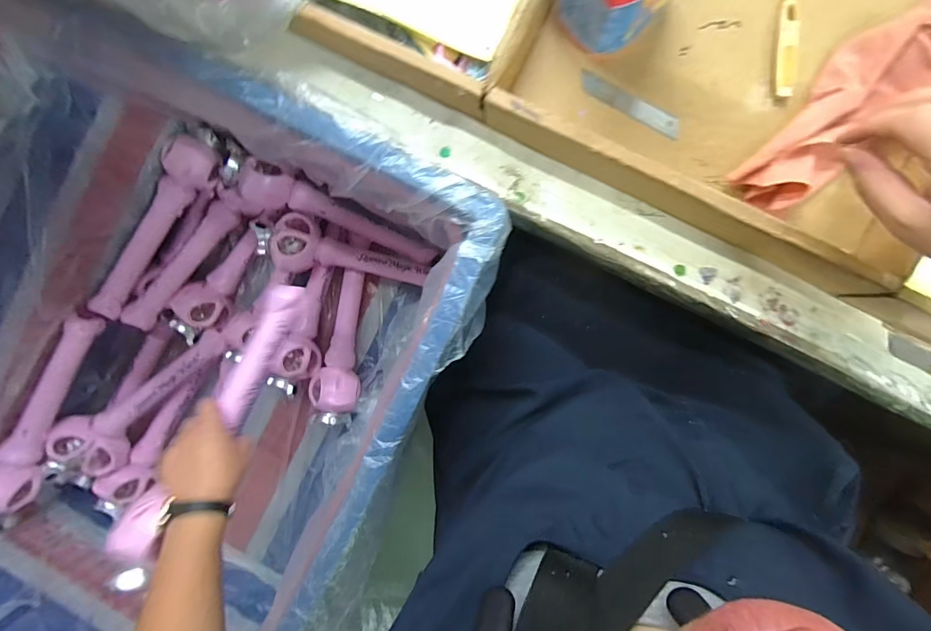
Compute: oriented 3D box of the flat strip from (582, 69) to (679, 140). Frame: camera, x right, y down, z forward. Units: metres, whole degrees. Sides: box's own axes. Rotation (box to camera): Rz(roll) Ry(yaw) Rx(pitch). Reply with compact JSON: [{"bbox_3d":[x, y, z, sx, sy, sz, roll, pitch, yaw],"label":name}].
[{"bbox_3d":[0.146,-0.187,0.366,0.097,0.004,0.017,31,94,4],"label":"flat strip"}]

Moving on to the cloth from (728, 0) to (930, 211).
[{"bbox_3d":[0.329,-0.174,0.325,0.234,0.051,0.087,-37,91,9],"label":"cloth"}]

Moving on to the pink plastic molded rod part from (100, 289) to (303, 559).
[{"bbox_3d":[-0.280,0.106,0.477,0.047,0.044,0.329,23,68,3],"label":"pink plastic molded rod part"}]

